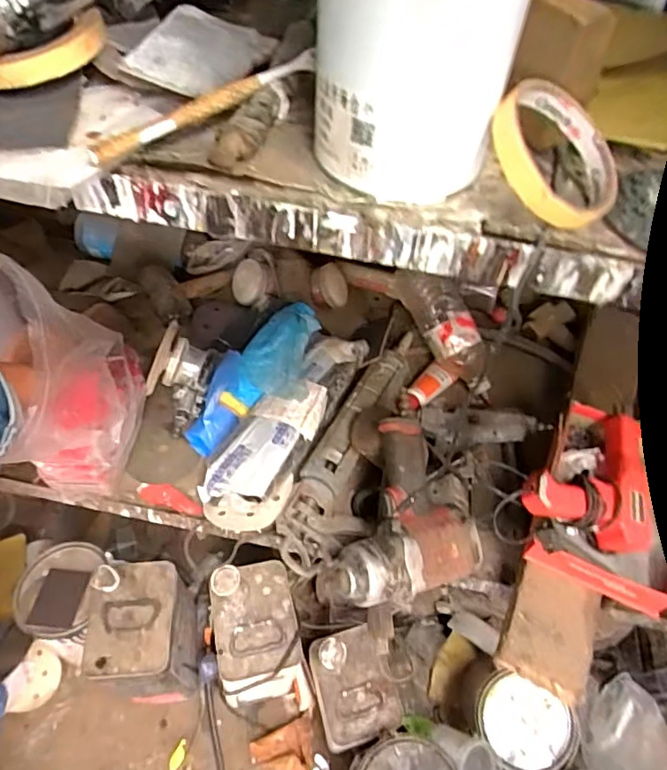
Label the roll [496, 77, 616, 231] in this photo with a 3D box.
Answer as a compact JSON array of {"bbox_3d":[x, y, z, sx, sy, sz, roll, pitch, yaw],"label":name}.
[{"bbox_3d":[0.127,-0.130,0.313,0.083,0.023,0.083,8,74,-23],"label":"roll"}]

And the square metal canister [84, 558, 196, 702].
[{"bbox_3d":[-0.311,0.435,0.934,0.133,0.286,0.176,2,54,-3],"label":"square metal canister"}]

